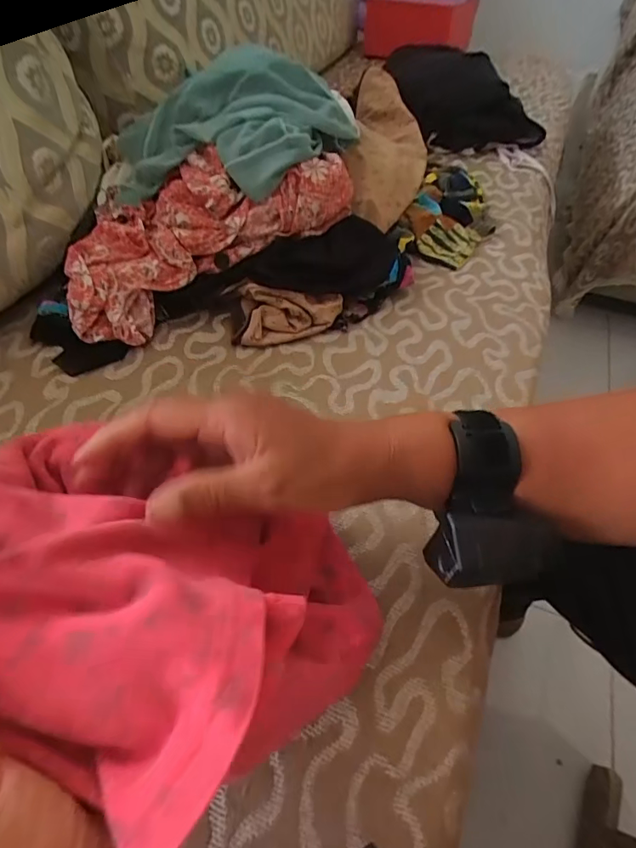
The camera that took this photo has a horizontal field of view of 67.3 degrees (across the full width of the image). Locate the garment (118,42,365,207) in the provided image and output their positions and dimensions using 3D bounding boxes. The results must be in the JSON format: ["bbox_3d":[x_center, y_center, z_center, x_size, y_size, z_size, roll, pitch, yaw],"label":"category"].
[{"bbox_3d":[-0.114,-0.323,0.525,0.270,0.111,0.181,10,52,6],"label":"garment"}]

